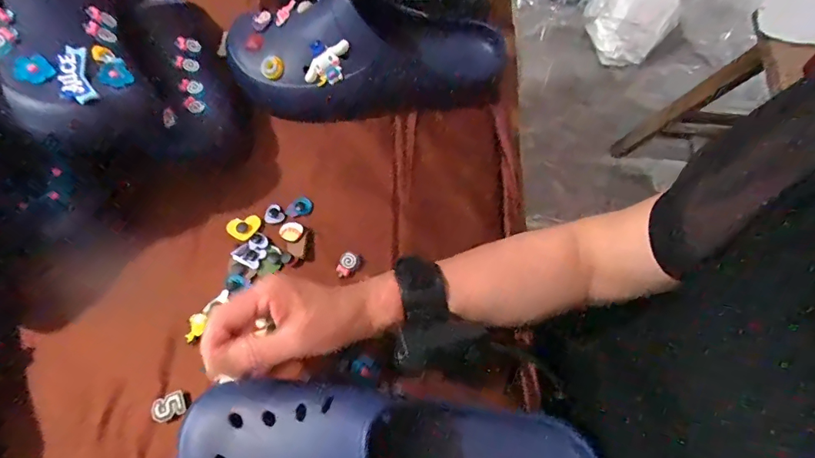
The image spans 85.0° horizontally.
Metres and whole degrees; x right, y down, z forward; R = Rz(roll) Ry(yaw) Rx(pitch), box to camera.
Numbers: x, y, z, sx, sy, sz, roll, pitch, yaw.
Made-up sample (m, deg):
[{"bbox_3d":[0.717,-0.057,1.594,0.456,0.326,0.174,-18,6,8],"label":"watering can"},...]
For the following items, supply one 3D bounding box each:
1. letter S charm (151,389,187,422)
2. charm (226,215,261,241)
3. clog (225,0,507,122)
[{"bbox_3d":[-0.202,0.150,0.375,0.026,0.005,0.020,-20,67,-6],"label":"letter S charm"},{"bbox_3d":[-0.164,0.000,0.443,0.033,0.006,0.024,-11,67,-2],"label":"charm"},{"bbox_3d":[-0.049,-0.186,0.460,0.277,0.103,0.095,2,67,3],"label":"clog"}]

